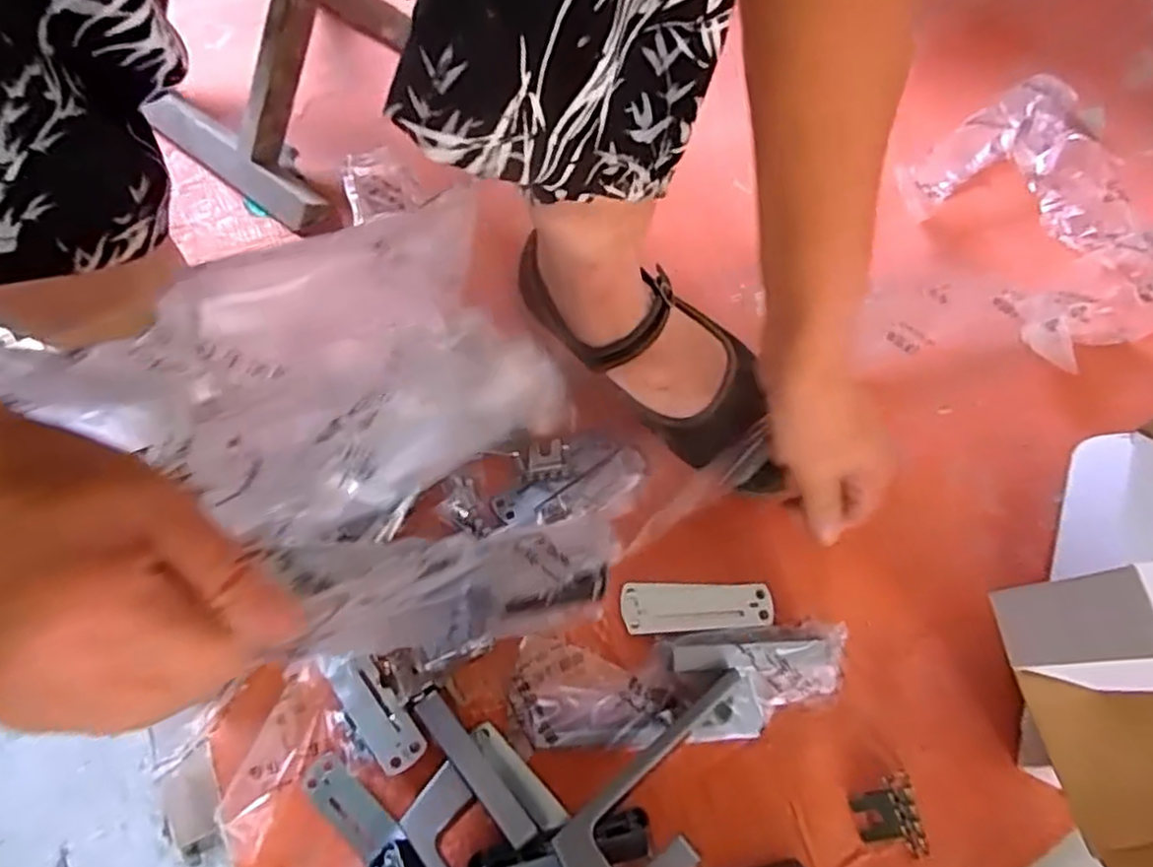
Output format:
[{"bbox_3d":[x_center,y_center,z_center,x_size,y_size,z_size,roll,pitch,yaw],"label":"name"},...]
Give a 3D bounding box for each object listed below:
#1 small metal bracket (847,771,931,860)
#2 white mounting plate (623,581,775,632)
[{"bbox_3d":[0.179,0.222,0.407,0.035,0.006,0.042,-4,66,-4],"label":"small metal bracket"},{"bbox_3d":[0.078,0.112,0.459,0.096,0.008,0.031,-2,66,-3],"label":"white mounting plate"}]

